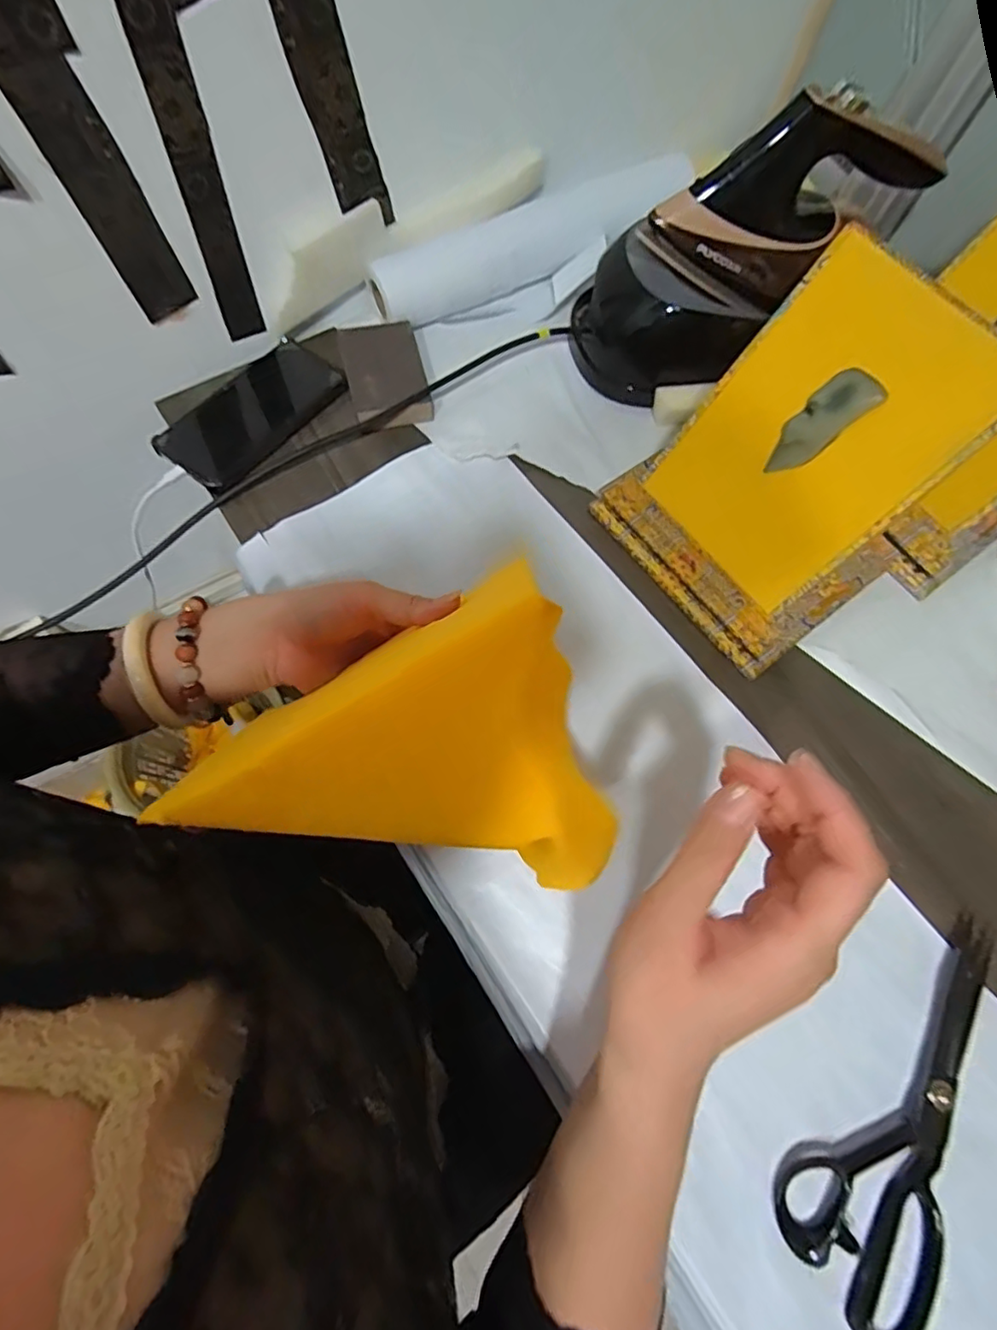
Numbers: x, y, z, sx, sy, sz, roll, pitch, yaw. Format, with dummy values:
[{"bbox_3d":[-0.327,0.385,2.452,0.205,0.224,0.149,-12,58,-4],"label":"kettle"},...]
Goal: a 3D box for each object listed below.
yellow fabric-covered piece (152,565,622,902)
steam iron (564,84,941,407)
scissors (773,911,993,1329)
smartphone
[{"bbox_3d":[-0.040,0.065,0.258,0.169,0.111,0.115,-26,73,-11],"label":"yellow fabric-covered piece"},{"bbox_3d":[0.201,-0.337,0.498,0.247,0.200,0.121,-1,70,-2],"label":"steam iron"},{"bbox_3d":[0.273,0.283,0.370,0.232,0.019,0.096,-39,76,-14],"label":"scissors"},{"bbox_3d":[-0.223,-0.229,0.541,0.088,0.015,0.166,36,71,10],"label":"smartphone"}]

